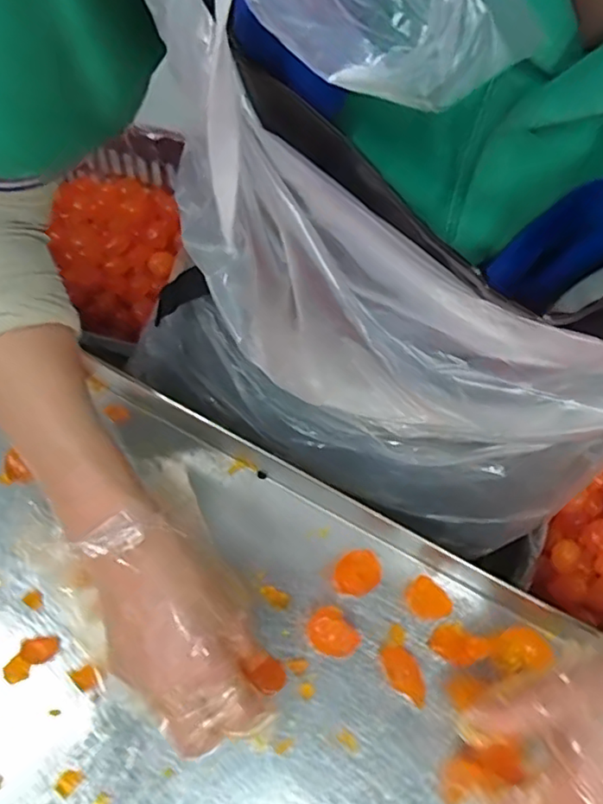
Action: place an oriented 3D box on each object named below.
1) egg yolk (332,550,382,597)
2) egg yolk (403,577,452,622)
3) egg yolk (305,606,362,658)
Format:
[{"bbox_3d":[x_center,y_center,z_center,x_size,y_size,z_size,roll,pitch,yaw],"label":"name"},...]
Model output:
[{"bbox_3d":[0.034,0.111,0.379,0.029,0.019,0.025,-21,69,-13],"label":"egg yolk"},{"bbox_3d":[0.078,0.126,0.373,0.023,0.016,0.027,-39,74,-19],"label":"egg yolk"},{"bbox_3d":[0.018,0.142,0.363,0.026,0.016,0.030,-32,72,-17],"label":"egg yolk"}]

